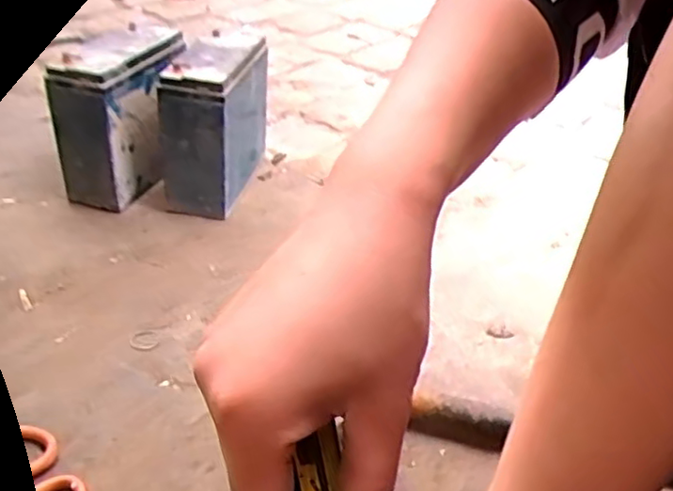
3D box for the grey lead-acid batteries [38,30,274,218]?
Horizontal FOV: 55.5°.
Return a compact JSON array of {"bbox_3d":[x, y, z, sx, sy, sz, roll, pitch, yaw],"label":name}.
[{"bbox_3d":[-0.210,-0.158,0.793,0.210,0.169,0.197,8,34,4],"label":"grey lead-acid batteries"}]

